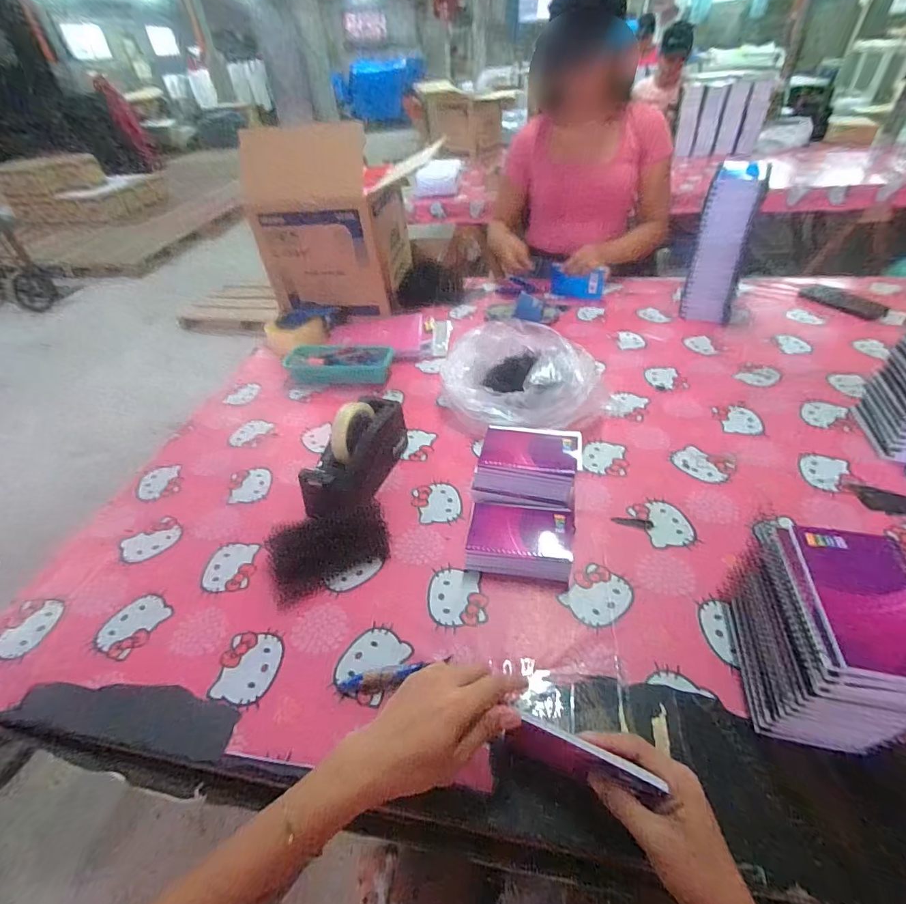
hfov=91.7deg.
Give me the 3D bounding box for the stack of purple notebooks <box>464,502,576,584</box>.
[{"bbox_3d":[0.087,0.118,0.571,0.133,0.048,0.093,3,43,8],"label":"stack of purple notebooks"}]

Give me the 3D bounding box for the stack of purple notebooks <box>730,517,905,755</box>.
[{"bbox_3d":[0.337,0.170,0.405,0.093,0.160,0.142,5,44,10],"label":"stack of purple notebooks"}]

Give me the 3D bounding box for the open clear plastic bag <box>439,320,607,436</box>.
[{"bbox_3d":[0.115,-0.126,0.768,0.234,0.136,0.266,-18,44,-13],"label":"open clear plastic bag"}]

